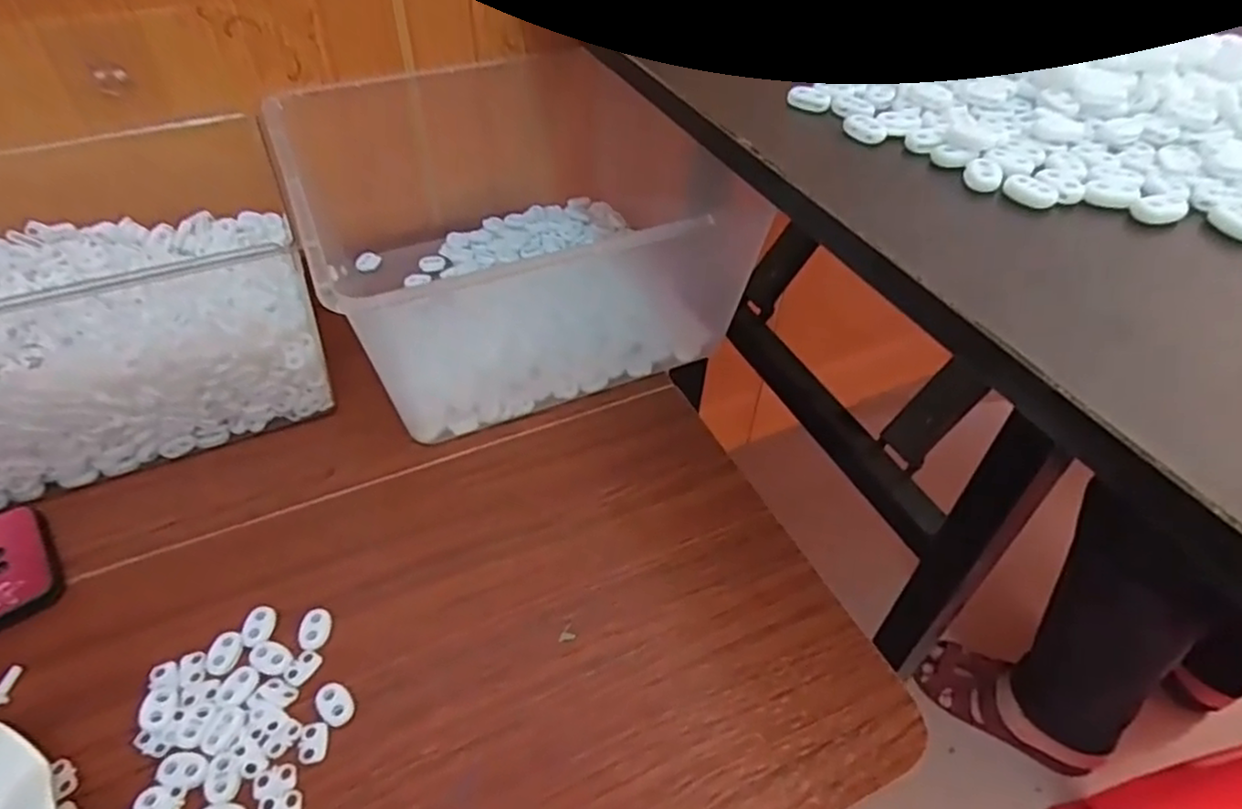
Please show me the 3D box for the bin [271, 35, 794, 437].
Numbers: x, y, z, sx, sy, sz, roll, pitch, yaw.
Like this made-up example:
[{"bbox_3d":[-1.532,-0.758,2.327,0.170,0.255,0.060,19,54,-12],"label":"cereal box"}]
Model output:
[{"bbox_3d":[-0.080,-0.140,0.556,0.309,0.139,0.301,-17,49,-18],"label":"bin"}]

